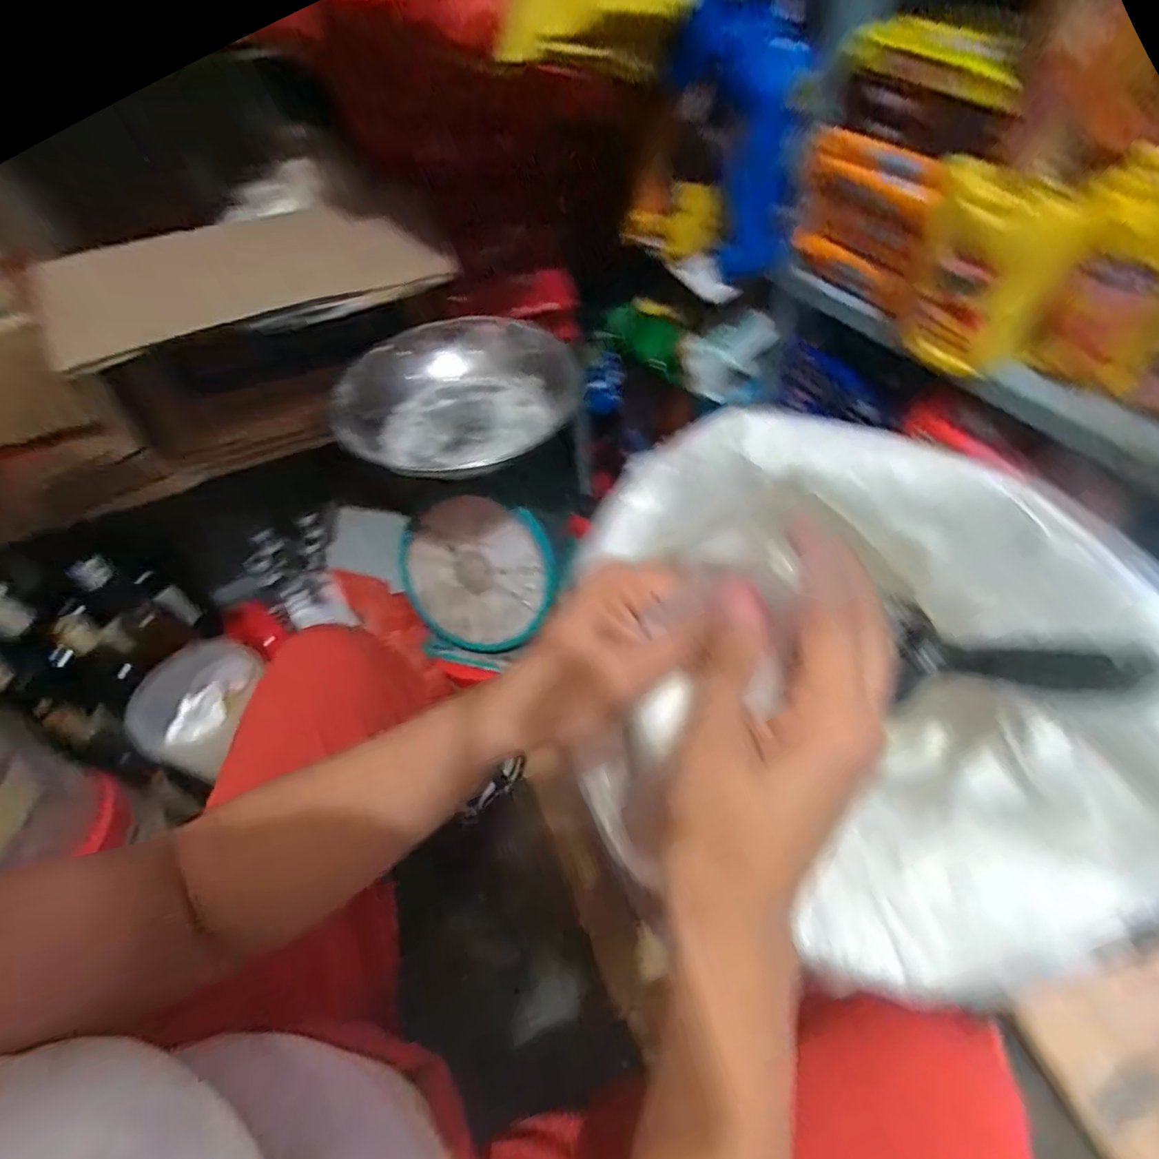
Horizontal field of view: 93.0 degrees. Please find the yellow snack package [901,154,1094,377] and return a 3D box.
[{"bbox_3d":[0.267,-0.199,0.360,0.084,0.112,0.031,18,53,21],"label":"yellow snack package"}]

